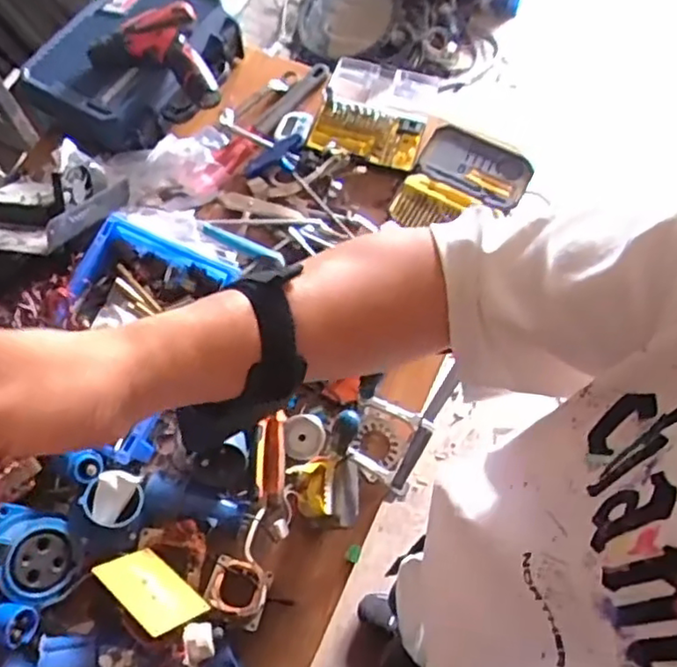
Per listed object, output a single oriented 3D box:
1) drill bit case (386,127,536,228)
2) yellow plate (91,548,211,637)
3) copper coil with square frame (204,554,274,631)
[{"bbox_3d":[0.216,-0.255,1.084,0.187,0.035,0.251,27,68,12],"label":"drill bit case"},{"bbox_3d":[-0.214,0.292,0.722,0.121,0.009,0.075,28,22,34],"label":"yellow plate"},{"bbox_3d":[-0.126,0.323,0.792,0.076,0.054,0.074,16,66,7],"label":"copper coil with square frame"}]

